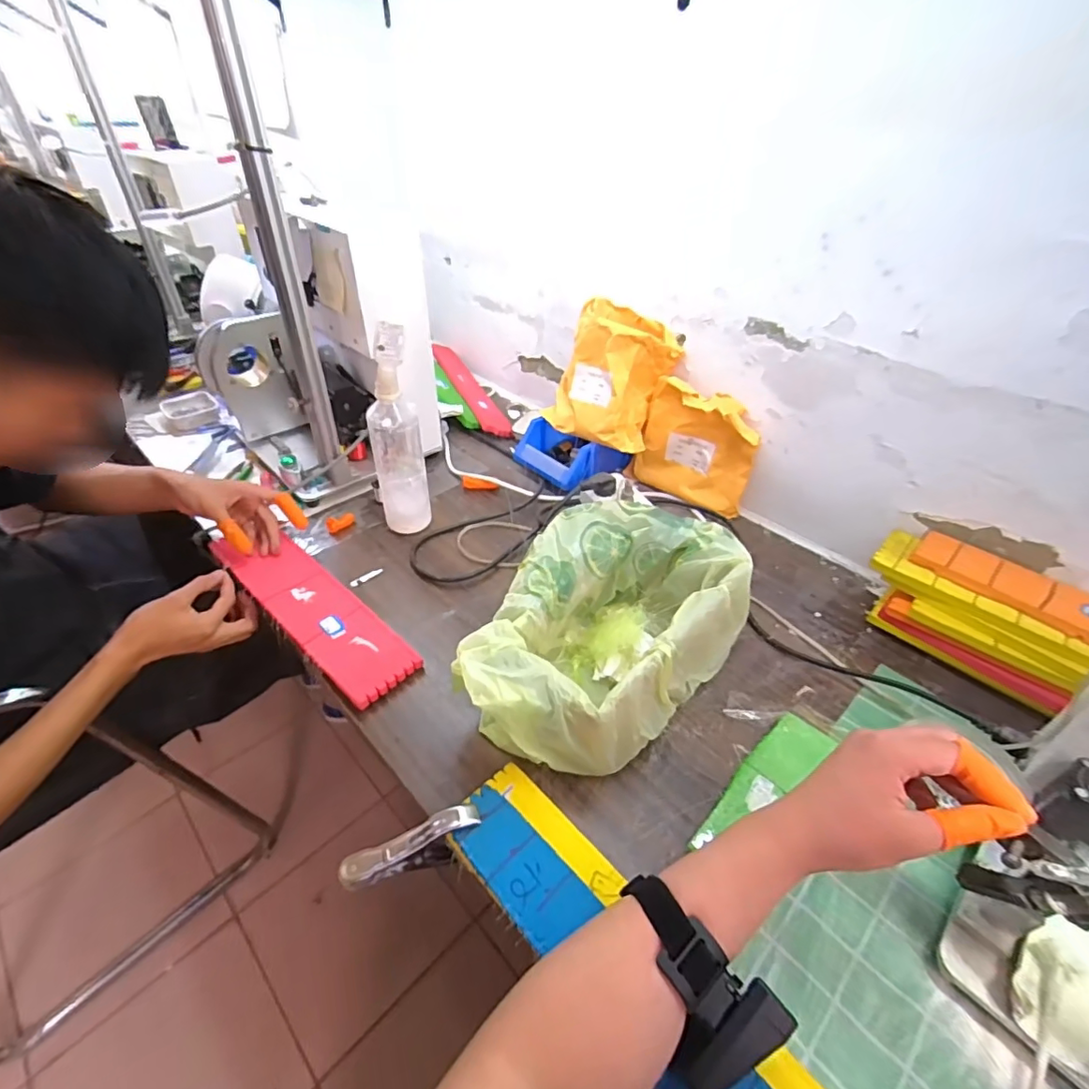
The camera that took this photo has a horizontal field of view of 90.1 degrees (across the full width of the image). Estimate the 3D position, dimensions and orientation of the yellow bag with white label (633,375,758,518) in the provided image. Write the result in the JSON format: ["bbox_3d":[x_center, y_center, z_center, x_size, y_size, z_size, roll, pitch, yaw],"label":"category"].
[{"bbox_3d":[0.211,-0.137,0.766,0.166,0.163,0.047,28,43,28],"label":"yellow bag with white label"}]

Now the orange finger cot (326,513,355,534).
[{"bbox_3d":[-0.281,-0.030,0.752,0.038,0.016,0.019,-17,44,-21],"label":"orange finger cot"}]

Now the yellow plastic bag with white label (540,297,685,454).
[{"bbox_3d":[0.099,-0.246,0.794,0.170,0.189,0.085,30,25,31],"label":"yellow plastic bag with white label"}]

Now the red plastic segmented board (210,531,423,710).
[{"bbox_3d":[-0.271,0.066,0.631,0.320,0.011,0.080,32,49,31],"label":"red plastic segmented board"}]

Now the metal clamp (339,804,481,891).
[{"bbox_3d":[-0.105,0.252,0.449,0.113,0.042,0.022,-23,45,-8],"label":"metal clamp"}]

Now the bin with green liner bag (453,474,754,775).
[{"bbox_3d":[0.055,0.080,0.544,0.196,0.115,0.304,33,49,31],"label":"bin with green liner bag"}]

